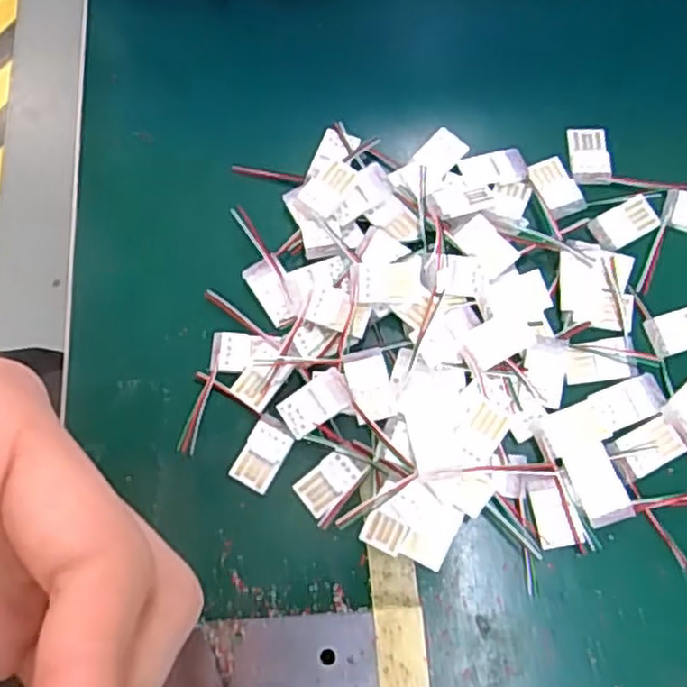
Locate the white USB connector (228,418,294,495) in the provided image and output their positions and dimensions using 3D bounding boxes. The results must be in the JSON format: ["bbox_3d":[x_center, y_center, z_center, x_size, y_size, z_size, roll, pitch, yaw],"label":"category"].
[{"bbox_3d":[-0.023,0.031,0.198,0.012,0.004,0.018,27,75,10],"label":"white USB connector"}]

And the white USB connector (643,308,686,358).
[{"bbox_3d":[0.097,-0.004,0.203,0.019,0.004,0.012,-17,73,-4],"label":"white USB connector"}]

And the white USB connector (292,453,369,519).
[{"bbox_3d":[-0.003,0.037,0.195,0.019,0.004,0.011,-39,76,-10],"label":"white USB connector"}]

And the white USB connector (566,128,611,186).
[{"bbox_3d":[0.077,-0.058,0.223,0.013,0.004,0.019,1,73,2],"label":"white USB connector"}]

